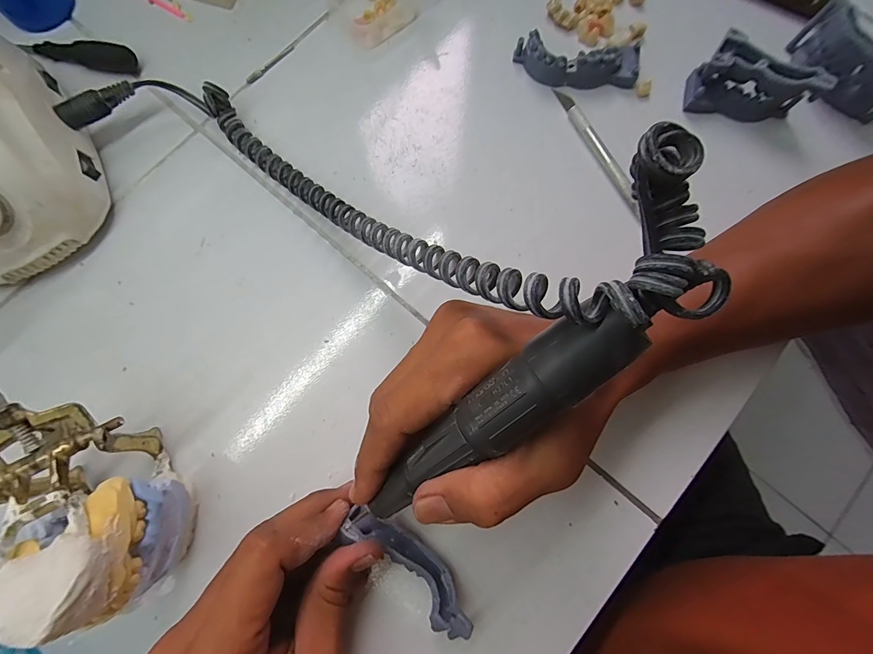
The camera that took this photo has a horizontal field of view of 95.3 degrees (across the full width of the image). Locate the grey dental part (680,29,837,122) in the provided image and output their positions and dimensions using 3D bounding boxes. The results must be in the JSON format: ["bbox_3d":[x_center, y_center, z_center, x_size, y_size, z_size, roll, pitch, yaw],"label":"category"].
[{"bbox_3d":[0.208,-0.164,0.261,0.066,0.036,0.031,8,79,1],"label":"grey dental part"}]

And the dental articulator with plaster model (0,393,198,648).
[{"bbox_3d":[-0.174,0.083,0.202,0.107,0.079,0.066,43,82,7],"label":"dental articulator with plaster model"}]

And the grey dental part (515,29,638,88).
[{"bbox_3d":[0.099,-0.186,0.280,0.083,0.021,0.027,4,79,0],"label":"grey dental part"}]

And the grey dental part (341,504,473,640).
[{"bbox_3d":[-0.014,0.130,0.217,0.085,0.025,0.019,43,82,5],"label":"grey dental part"}]

